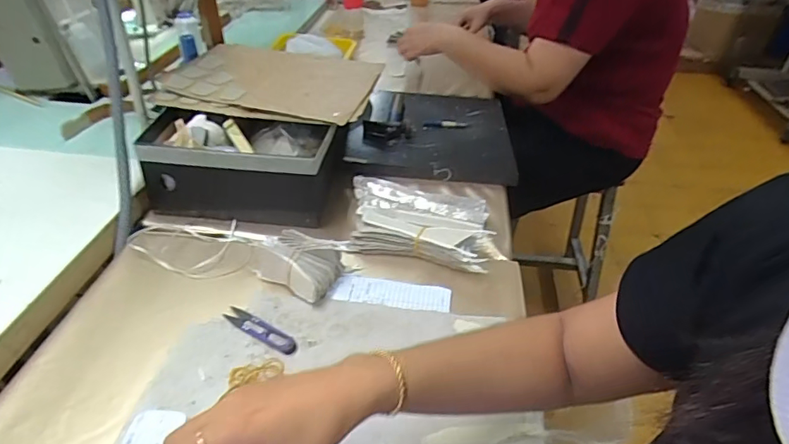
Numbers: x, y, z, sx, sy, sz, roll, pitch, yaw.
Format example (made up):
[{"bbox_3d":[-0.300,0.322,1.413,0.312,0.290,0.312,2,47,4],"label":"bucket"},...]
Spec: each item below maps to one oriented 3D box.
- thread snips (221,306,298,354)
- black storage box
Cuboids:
[{"bbox_3d":[-0.150,0.120,0.557,0.099,0.004,0.022,21,41,22],"label":"thread snips"},{"bbox_3d":[-0.235,-0.083,0.727,0.283,0.113,0.127,4,38,2],"label":"black storage box"}]

